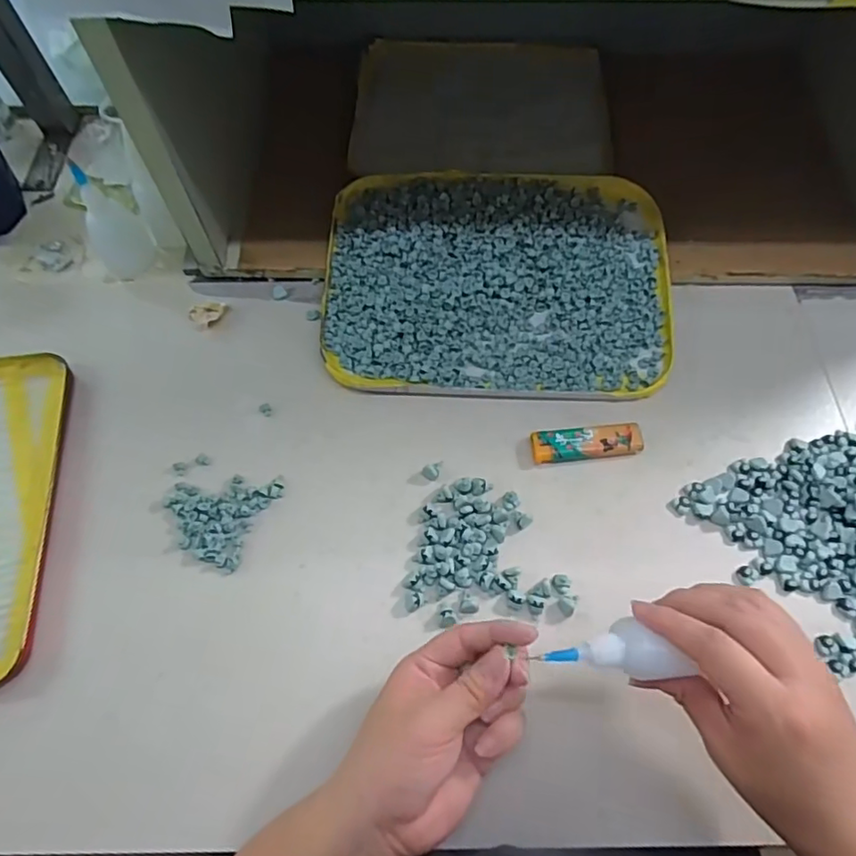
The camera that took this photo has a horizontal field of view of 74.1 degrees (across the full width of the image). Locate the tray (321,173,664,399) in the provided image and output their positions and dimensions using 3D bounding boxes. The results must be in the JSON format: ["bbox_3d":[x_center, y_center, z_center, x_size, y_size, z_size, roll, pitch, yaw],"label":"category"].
[{"bbox_3d":[0.056,-0.124,0.463,0.272,0.025,0.205,1,66,1],"label":"tray"}]

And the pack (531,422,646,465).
[{"bbox_3d":[0.115,0.011,0.410,0.079,0.007,0.024,-7,66,-3],"label":"pack"}]

